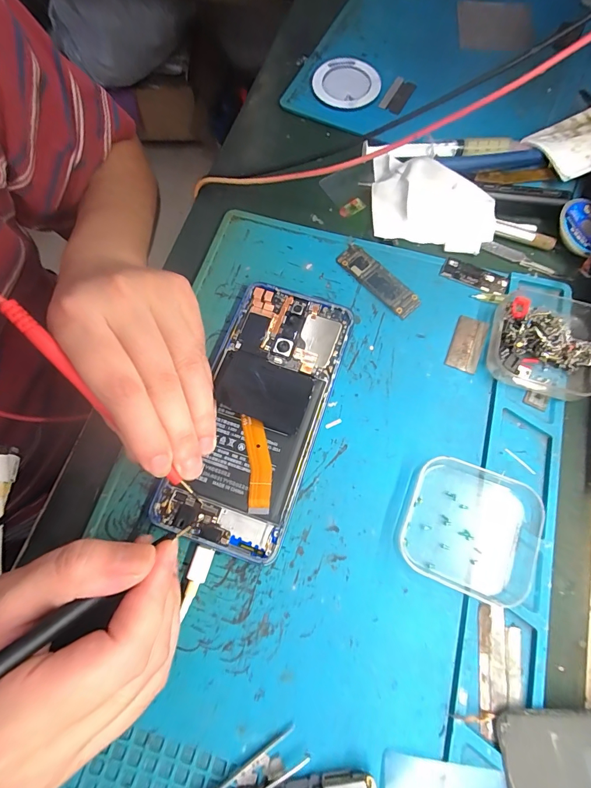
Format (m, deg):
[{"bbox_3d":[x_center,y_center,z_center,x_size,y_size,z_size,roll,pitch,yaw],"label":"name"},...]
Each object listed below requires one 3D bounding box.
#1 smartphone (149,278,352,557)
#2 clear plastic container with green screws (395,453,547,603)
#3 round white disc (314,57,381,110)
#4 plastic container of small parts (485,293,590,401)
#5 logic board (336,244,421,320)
[{"bbox_3d":[-0.021,0.009,0.219,0.074,0.006,0.160,15,73,5],"label":"smartphone"},{"bbox_3d":[0.095,0.073,0.198,0.070,0.011,0.064,21,74,7],"label":"clear plastic container with green screws"},{"bbox_3d":[0.043,-0.265,0.309,0.056,0.007,0.050,12,73,5],"label":"round white disc"},{"bbox_3d":[0.157,-0.030,0.222,0.065,0.024,0.062,22,74,7],"label":"plastic container of small parts"},{"bbox_3d":[0.056,-0.078,0.249,0.019,0.005,0.064,-40,76,-11],"label":"logic board"}]

